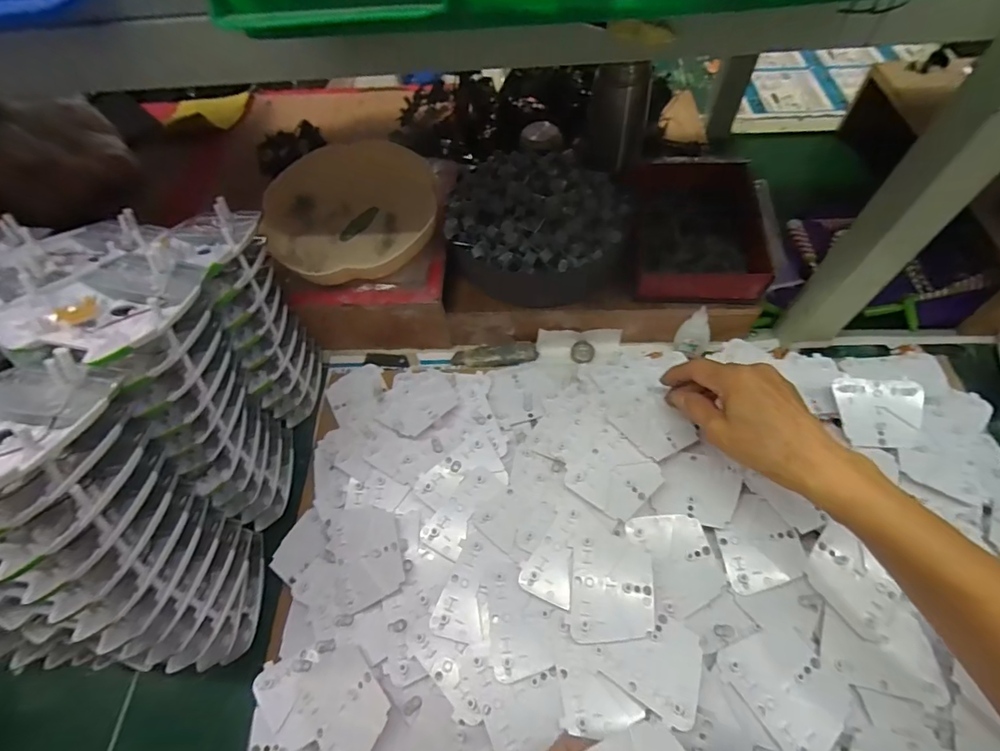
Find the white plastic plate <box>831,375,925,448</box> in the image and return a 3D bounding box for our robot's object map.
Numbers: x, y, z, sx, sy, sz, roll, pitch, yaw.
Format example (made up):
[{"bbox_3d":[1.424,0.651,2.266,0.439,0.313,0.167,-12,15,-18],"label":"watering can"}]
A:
[{"bbox_3d":[0.364,0.036,0.435,0.078,0.006,0.065,2,83,4],"label":"white plastic plate"}]

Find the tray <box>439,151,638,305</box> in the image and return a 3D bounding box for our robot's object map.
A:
[{"bbox_3d":[0.043,-0.176,0.528,0.200,0.063,0.185,-2,61,3],"label":"tray"}]

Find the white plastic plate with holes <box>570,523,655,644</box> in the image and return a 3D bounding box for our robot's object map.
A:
[{"bbox_3d":[0.090,0.169,0.366,0.065,0.008,0.083,5,62,6],"label":"white plastic plate with holes"}]

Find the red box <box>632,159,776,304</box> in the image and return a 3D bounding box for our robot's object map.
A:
[{"bbox_3d":[0.222,-0.169,0.517,0.136,0.041,0.185,3,61,5],"label":"red box"}]

